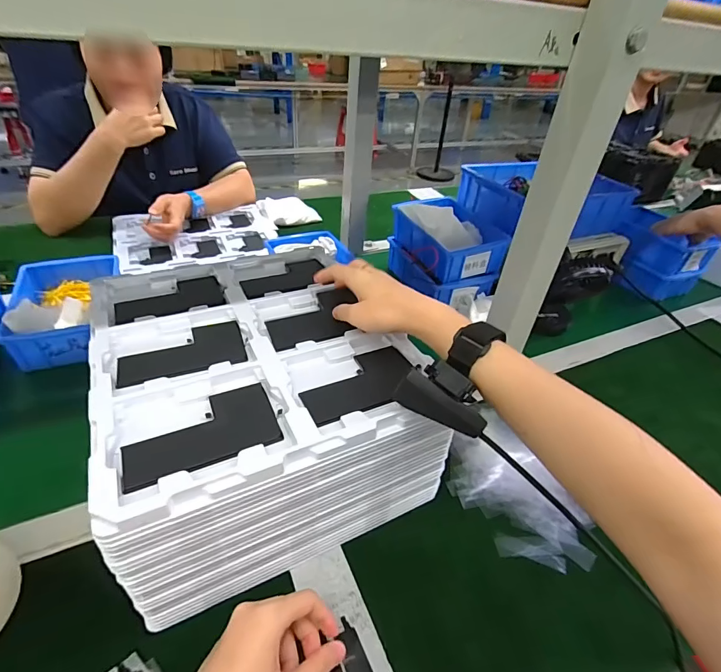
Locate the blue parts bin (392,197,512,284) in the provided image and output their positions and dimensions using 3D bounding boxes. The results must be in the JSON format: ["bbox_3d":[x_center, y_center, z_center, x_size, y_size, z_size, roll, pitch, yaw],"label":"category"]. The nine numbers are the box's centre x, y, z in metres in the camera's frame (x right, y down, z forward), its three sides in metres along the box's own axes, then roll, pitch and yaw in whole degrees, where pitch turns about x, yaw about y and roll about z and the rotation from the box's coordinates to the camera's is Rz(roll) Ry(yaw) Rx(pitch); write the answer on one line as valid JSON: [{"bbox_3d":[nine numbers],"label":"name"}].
[{"bbox_3d":[0.152,-0.179,0.721,0.141,0.070,0.200,-9,40,-18],"label":"blue parts bin"}]

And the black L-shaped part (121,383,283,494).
[{"bbox_3d":[-0.116,0.070,0.298,0.105,0.004,0.064,-15,42,-25],"label":"black L-shaped part"}]

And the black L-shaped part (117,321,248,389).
[{"bbox_3d":[-0.161,0.014,0.367,0.106,0.005,0.065,-14,42,-24],"label":"black L-shaped part"}]

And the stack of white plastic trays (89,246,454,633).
[{"bbox_3d":[-0.108,0.054,0.428,0.262,0.146,0.310,-14,42,-24],"label":"stack of white plastic trays"}]

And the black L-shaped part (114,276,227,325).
[{"bbox_3d":[-0.203,-0.041,0.433,0.105,0.006,0.068,-15,42,-24],"label":"black L-shaped part"}]

